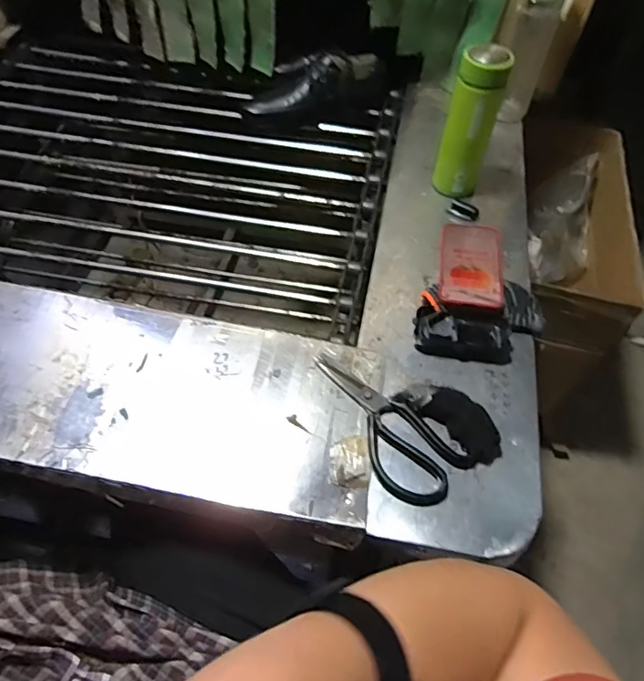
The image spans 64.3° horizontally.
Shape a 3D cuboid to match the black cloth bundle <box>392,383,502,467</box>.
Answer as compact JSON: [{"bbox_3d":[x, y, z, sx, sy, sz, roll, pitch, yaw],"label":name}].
[{"bbox_3d":[0.141,0.081,0.549,0.118,0.032,0.042,34,60,20],"label":"black cloth bundle"}]

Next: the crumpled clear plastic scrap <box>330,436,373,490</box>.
[{"bbox_3d":[0.030,0.125,0.527,0.042,0.004,0.054,2,55,-1],"label":"crumpled clear plastic scrap"}]

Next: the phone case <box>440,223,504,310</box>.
[{"bbox_3d":[0.195,-0.101,0.666,0.077,0.009,0.156,7,52,9],"label":"phone case"}]

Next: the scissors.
[{"bbox_3d":[0.056,0.092,0.540,0.198,0.017,0.080,35,61,20],"label":"scissors"}]

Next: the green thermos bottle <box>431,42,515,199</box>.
[{"bbox_3d":[0.199,-0.285,0.696,0.067,0.201,0.057,22,57,12],"label":"green thermos bottle"}]

